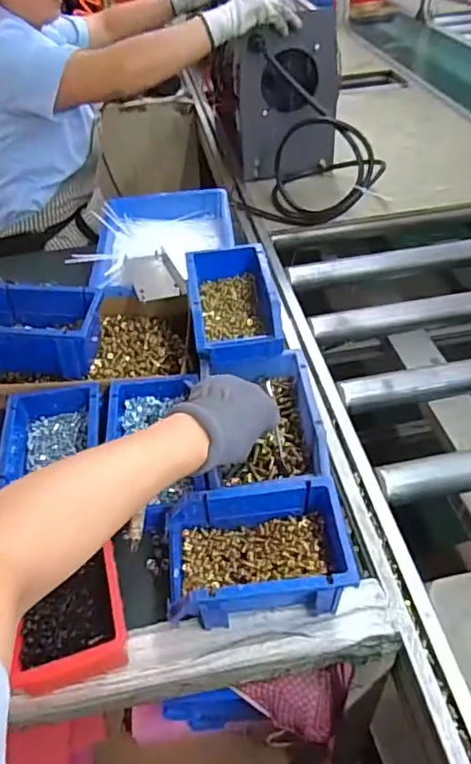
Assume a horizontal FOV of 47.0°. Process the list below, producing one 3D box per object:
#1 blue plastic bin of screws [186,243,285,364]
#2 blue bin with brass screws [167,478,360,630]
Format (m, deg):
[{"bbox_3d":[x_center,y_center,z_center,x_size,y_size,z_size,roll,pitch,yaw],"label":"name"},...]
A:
[{"bbox_3d":[-0.004,-0.100,0.660,0.101,0.056,0.170,-7,44,-3],"label":"blue plastic bin of screws"},{"bbox_3d":[0.018,0.155,0.491,0.158,0.073,0.110,-8,44,-4],"label":"blue bin with brass screws"}]

